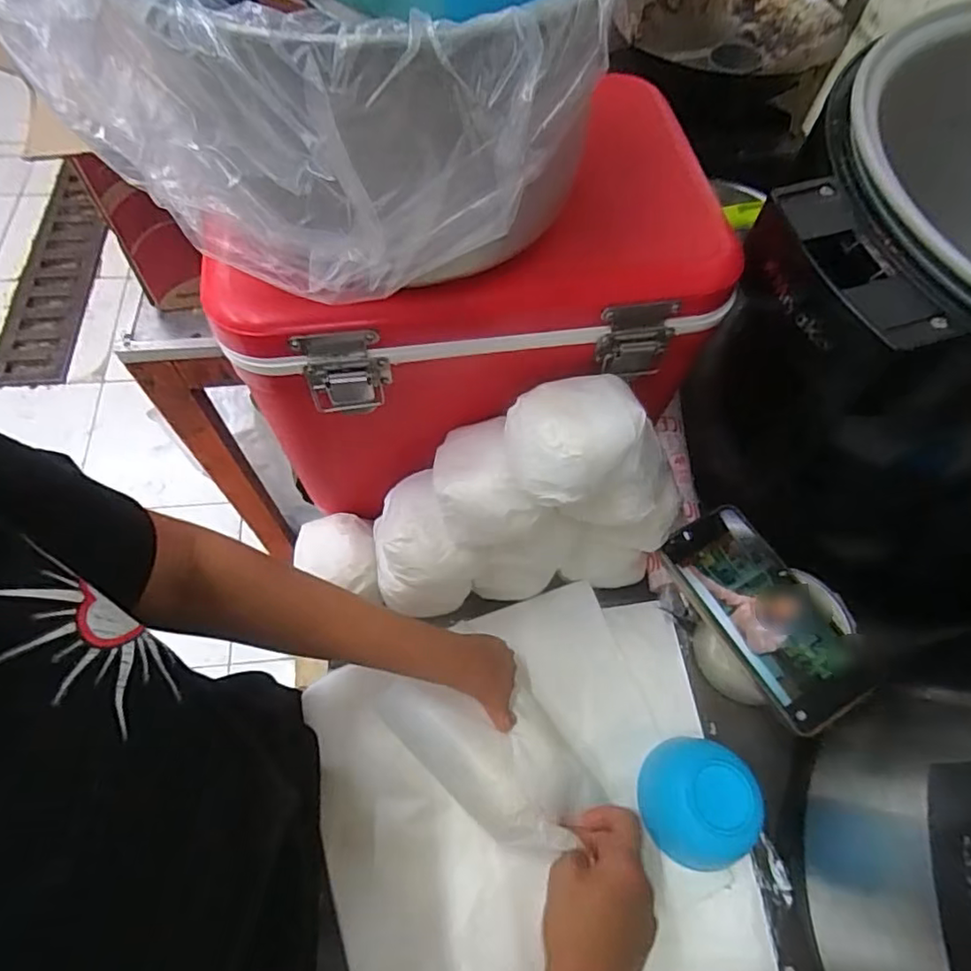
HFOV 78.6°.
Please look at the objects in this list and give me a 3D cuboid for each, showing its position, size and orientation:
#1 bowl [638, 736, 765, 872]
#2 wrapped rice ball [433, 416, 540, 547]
[{"bbox_3d":[0.157,0.233,0.437,0.075,0.046,0.084,6,62,0],"label":"bowl"},{"bbox_3d":[-0.006,0.001,0.405,0.058,0.060,0.083,-19,65,-13],"label":"wrapped rice ball"}]

